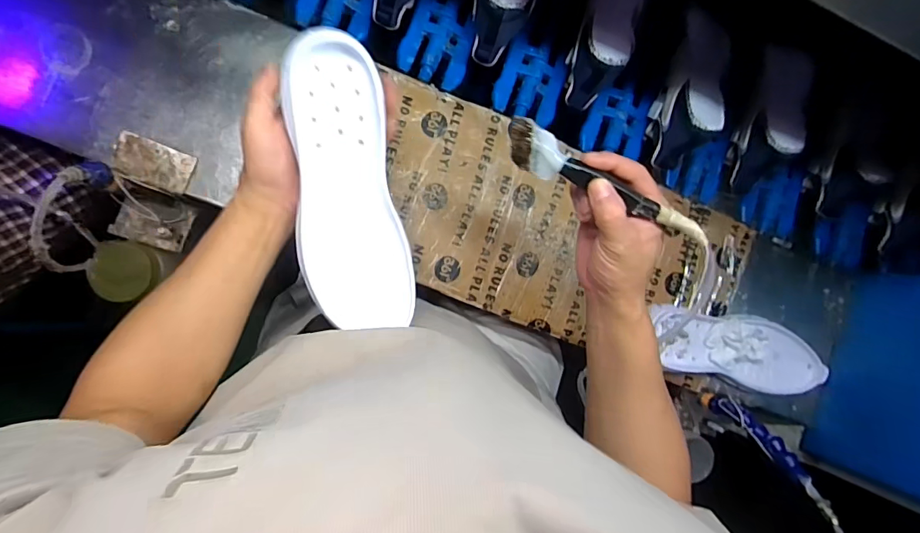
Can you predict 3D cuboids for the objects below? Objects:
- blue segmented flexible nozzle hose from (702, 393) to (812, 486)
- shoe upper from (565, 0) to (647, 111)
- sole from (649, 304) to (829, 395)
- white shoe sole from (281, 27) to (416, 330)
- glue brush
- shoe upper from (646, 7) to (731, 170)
[{"bbox_3d":[0.372,0.209,0.577,0.020,0.150,0.027,-29,120,-5],"label":"blue segmented flexible nozzle hose"},{"bbox_3d":[0.195,-0.313,0.624,0.081,0.086,0.204,21,69,-5],"label":"shoe upper"},{"bbox_3d":[0.378,0.113,0.625,0.278,0.042,0.099,15,91,-7],"label":"sole"},{"bbox_3d":[-0.103,-0.071,0.415,0.093,0.024,0.257,-9,98,-6],"label":"white shoe sole"},{"bbox_3d":[0.116,-0.066,0.363,0.174,0.022,0.029,27,90,-1],"label":"glue brush"},{"bbox_3d":[0.319,-0.242,0.629,0.077,0.107,0.205,22,90,-8],"label":"shoe upper"}]

